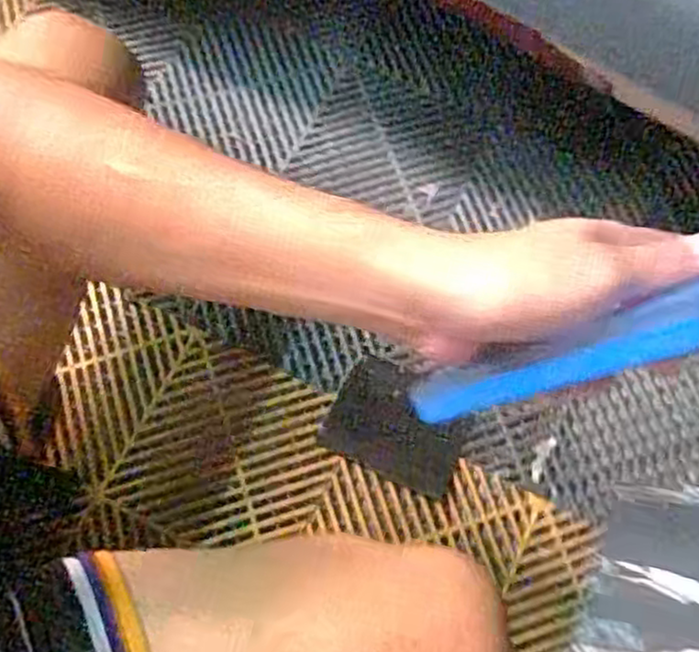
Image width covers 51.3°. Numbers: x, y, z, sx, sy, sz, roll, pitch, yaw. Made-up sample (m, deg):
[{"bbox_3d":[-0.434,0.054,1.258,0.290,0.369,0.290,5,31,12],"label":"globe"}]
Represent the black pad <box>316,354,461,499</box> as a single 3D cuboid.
[{"bbox_3d":[0.050,0.105,0.767,0.139,0.007,0.108,25,75,8],"label":"black pad"}]

